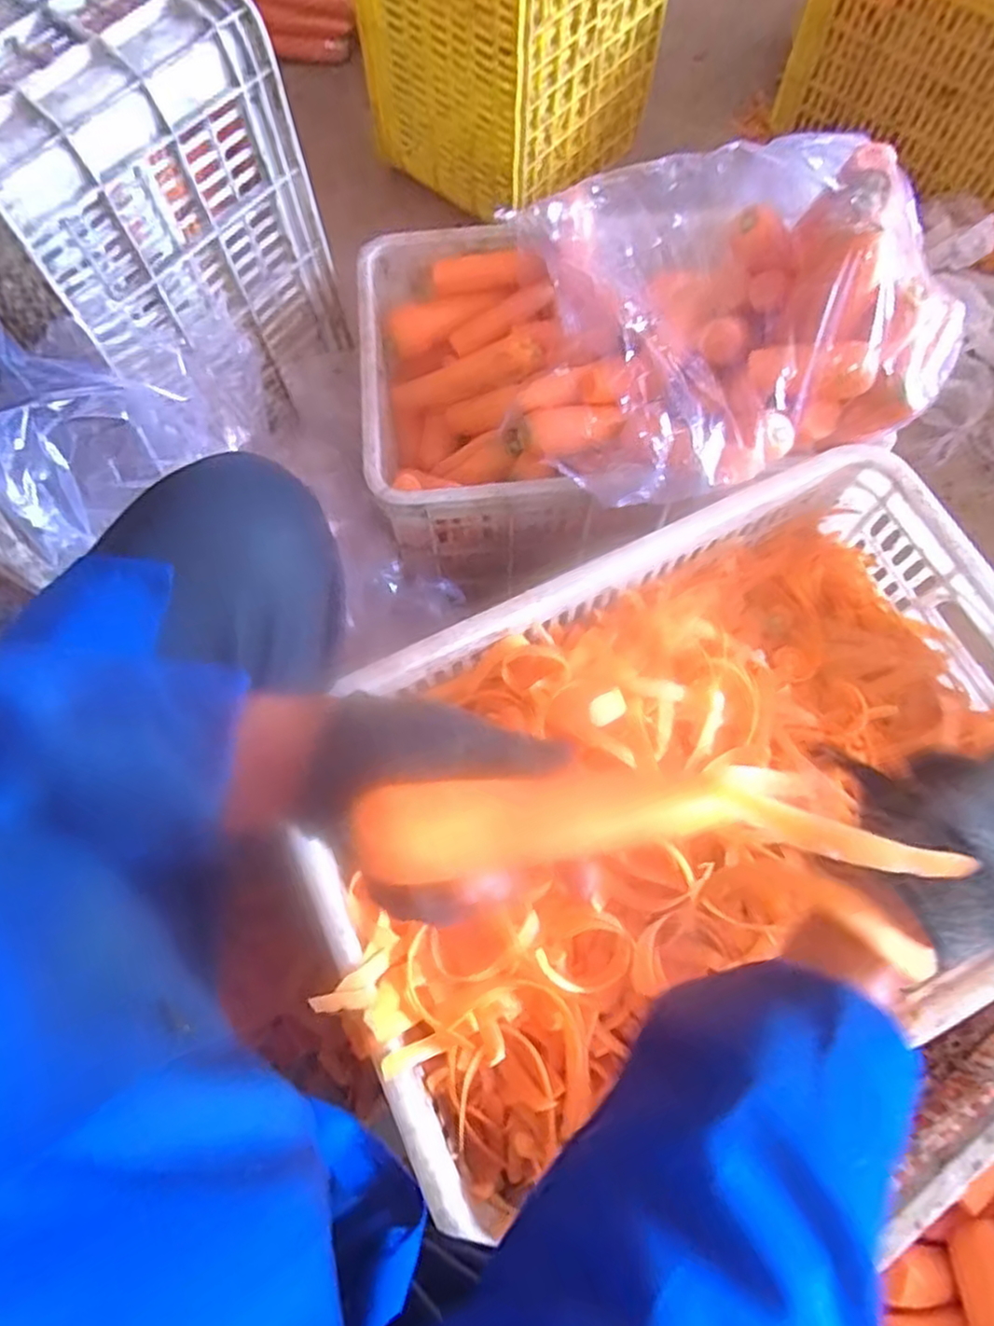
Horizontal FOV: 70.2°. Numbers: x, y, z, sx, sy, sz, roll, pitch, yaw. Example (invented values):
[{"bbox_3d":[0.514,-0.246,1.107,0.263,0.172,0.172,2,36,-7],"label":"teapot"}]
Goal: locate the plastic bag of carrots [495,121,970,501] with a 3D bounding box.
[{"bbox_3d":[0.207,-0.298,0.645,0.351,0.163,0.281,-14,71,-4],"label":"plastic bag of carrots"}]

